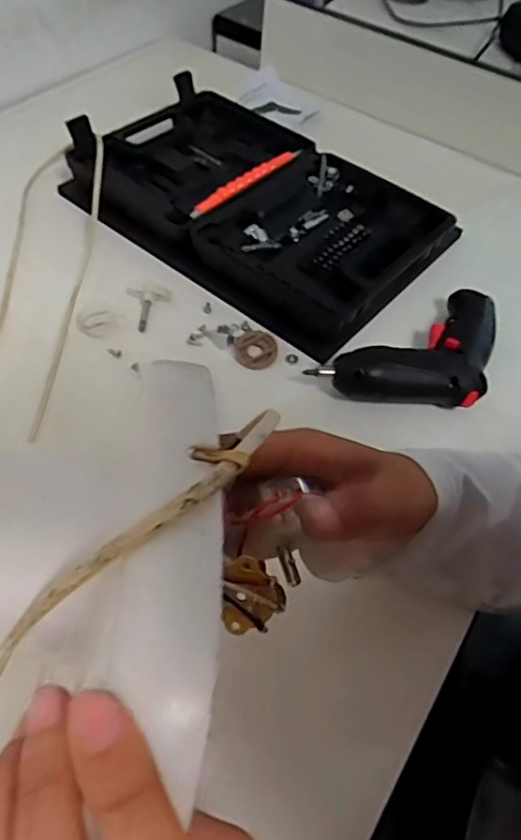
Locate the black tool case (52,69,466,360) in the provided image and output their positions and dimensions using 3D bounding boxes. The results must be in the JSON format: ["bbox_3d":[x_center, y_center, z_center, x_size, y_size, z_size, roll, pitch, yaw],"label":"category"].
[{"bbox_3d":[-0.003,-0.224,0.590,0.357,0.046,0.242,35,58,18],"label":"black tool case"}]

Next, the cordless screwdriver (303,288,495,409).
[{"bbox_3d":[0.139,-0.046,0.475,0.182,0.035,0.093,-29,62,-24],"label":"cordless screwdriver"}]

